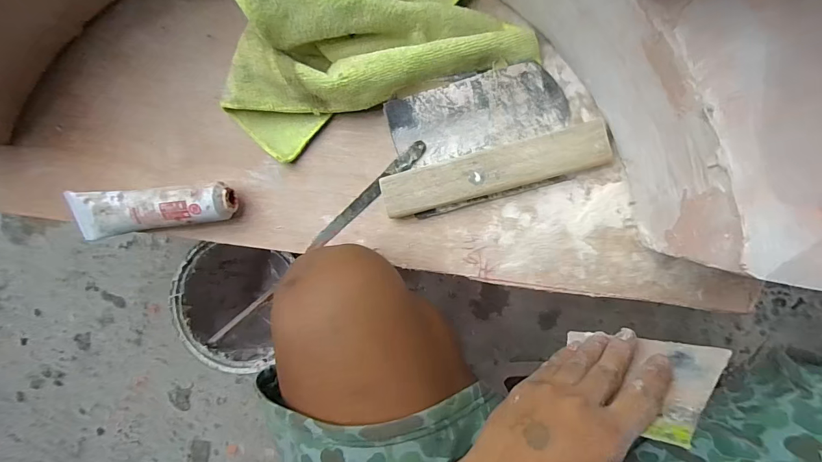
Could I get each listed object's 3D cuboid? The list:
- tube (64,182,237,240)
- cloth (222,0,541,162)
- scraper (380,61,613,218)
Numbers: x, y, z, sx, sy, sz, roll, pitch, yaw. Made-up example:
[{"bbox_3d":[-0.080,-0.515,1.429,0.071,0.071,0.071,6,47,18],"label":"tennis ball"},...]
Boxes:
[{"bbox_3d":[-0.245,-0.019,0.374,0.160,0.037,0.043,-3,93,6],"label":"tube"},{"bbox_3d":[-0.048,-0.172,0.324,0.259,0.075,0.142,-21,91,6],"label":"cloth"},{"bbox_3d":[0.064,-0.081,0.347,0.189,0.019,0.105,-15,91,6],"label":"scraper"}]

